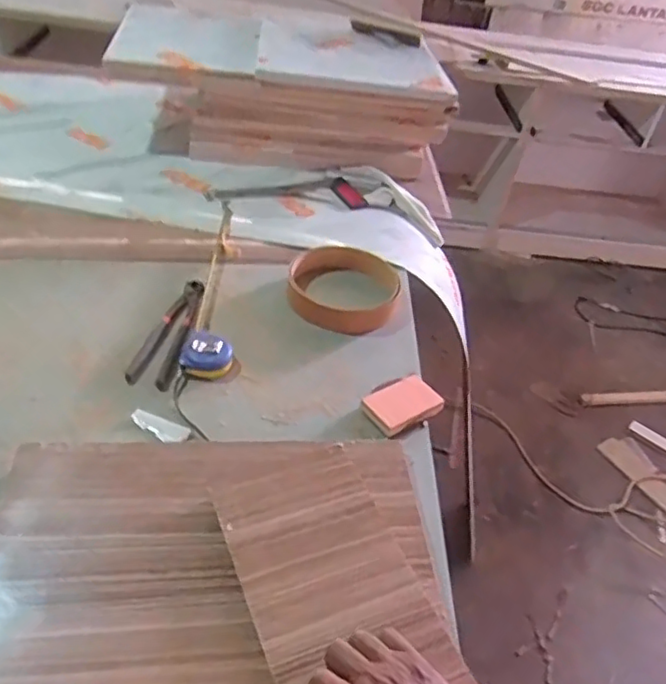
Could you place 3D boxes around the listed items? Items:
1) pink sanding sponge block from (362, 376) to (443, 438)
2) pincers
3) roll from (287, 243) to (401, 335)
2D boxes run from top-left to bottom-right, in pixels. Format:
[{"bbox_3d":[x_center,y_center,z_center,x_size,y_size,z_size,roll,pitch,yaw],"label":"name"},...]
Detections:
[{"bbox_3d":[0.095,0.082,0.844,0.101,0.020,0.063,-22,46,-33],"label":"pink sanding sponge block"},{"bbox_3d":[-0.232,-0.019,0.908,0.065,0.020,0.223,8,37,0],"label":"pincers"},{"bbox_3d":[0.017,-0.092,1.025,0.173,0.058,0.170,5,37,-4],"label":"roll"}]

